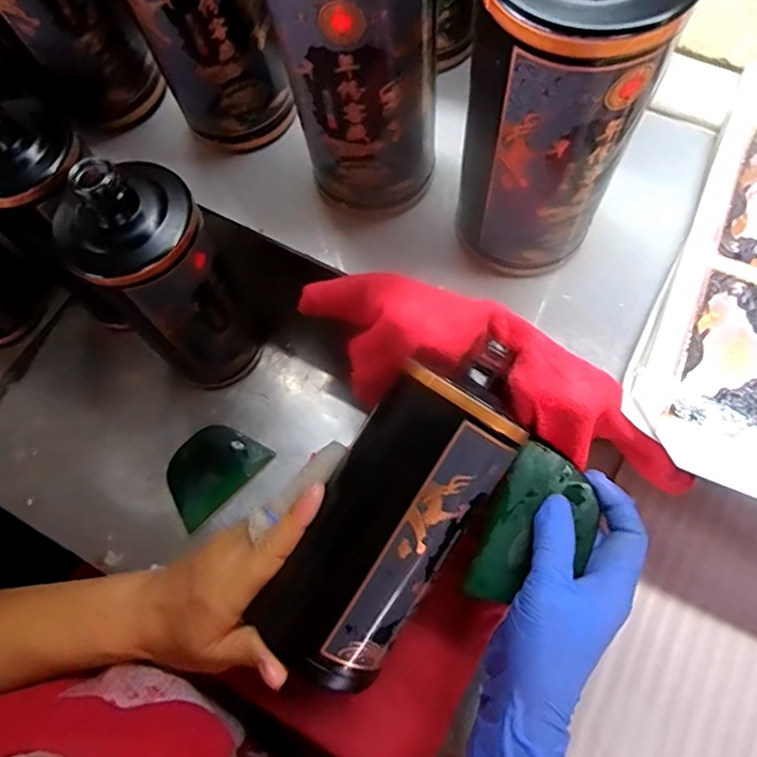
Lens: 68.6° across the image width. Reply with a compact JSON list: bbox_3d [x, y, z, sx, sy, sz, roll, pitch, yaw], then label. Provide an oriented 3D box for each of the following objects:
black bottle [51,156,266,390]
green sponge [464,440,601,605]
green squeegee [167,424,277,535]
[{"bbox_3d":[-0.136,-0.058,0.377,0.079,0.198,0.071,-34,72,-9],"label":"black bottle"},{"bbox_3d":[0.090,0.086,0.308,0.056,0.007,0.089,24,76,9],"label":"green sponge"},{"bbox_3d":[-0.130,0.070,0.429,0.057,0.004,0.079,42,76,13],"label":"green squeegee"}]

